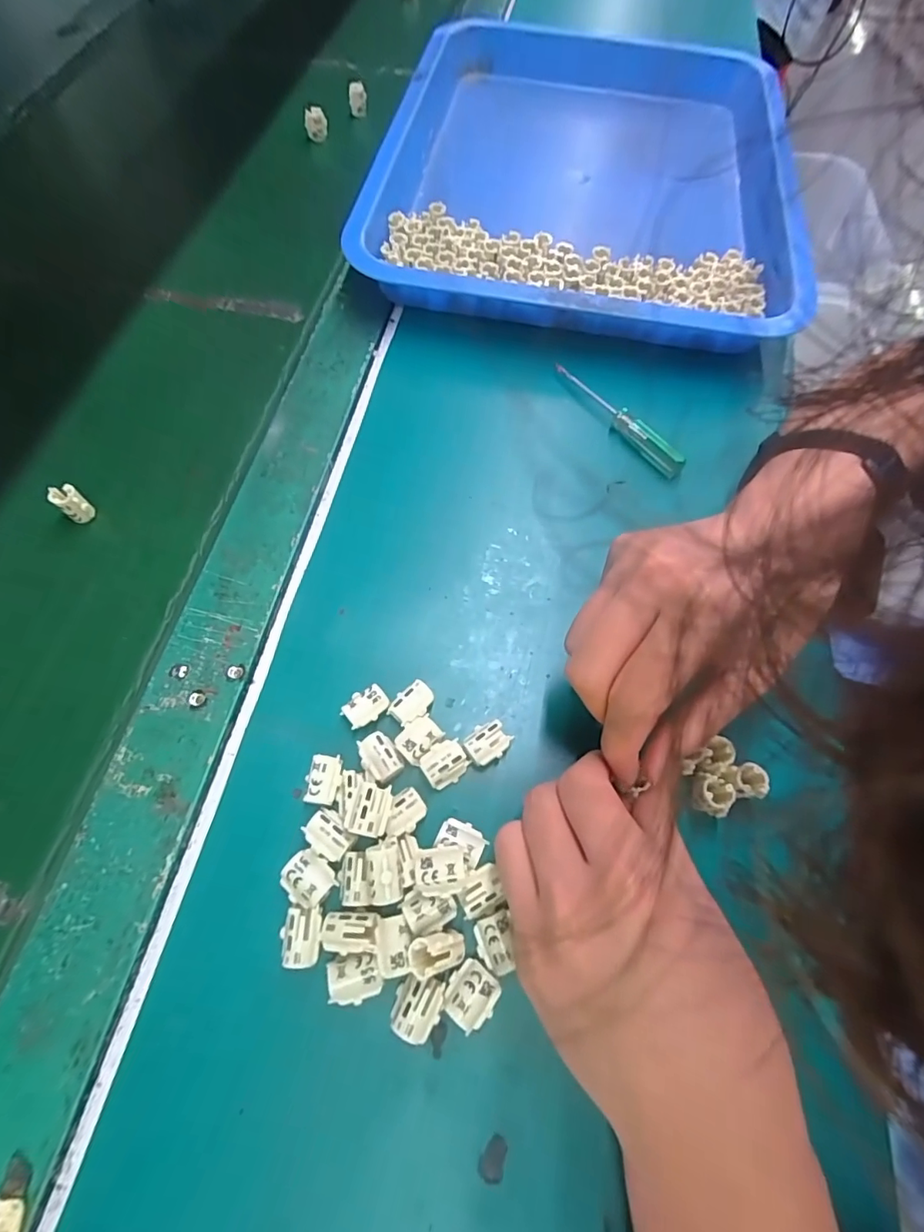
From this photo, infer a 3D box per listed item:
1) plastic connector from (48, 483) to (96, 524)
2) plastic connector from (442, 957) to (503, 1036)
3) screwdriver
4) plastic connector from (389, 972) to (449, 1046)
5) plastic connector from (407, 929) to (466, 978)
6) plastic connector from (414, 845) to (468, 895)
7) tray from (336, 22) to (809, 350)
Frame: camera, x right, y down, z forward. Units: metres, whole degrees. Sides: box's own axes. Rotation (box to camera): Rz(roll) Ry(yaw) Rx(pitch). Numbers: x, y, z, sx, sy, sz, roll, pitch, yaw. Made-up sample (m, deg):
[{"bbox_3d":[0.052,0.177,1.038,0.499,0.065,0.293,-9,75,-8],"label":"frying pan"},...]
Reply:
[{"bbox_3d":[-0.232,-0.067,0.309,0.012,0.022,0.015,40,71,16],"label":"plastic connector"},{"bbox_3d":[0.004,0.156,0.214,0.020,0.013,0.020,34,69,14],"label":"plastic connector"},{"bbox_3d":[0.106,-0.137,0.351,0.012,0.009,0.115,-32,69,-14],"label":"screwdriver"},{"bbox_3d":[-0.018,0.158,0.210,0.019,0.018,0.022,13,66,6],"label":"plastic connector"},{"bbox_3d":[-0.010,0.137,0.211,0.023,0.013,0.014,-10,66,-5],"label":"plastic connector"},{"bbox_3d":[-0.009,0.110,0.224,0.022,0.013,0.018,-5,65,-3],"label":"plastic connector"},{"bbox_3d":[0.113,-0.393,0.459,0.344,0.059,0.421,8,66,3],"label":"tray"}]

